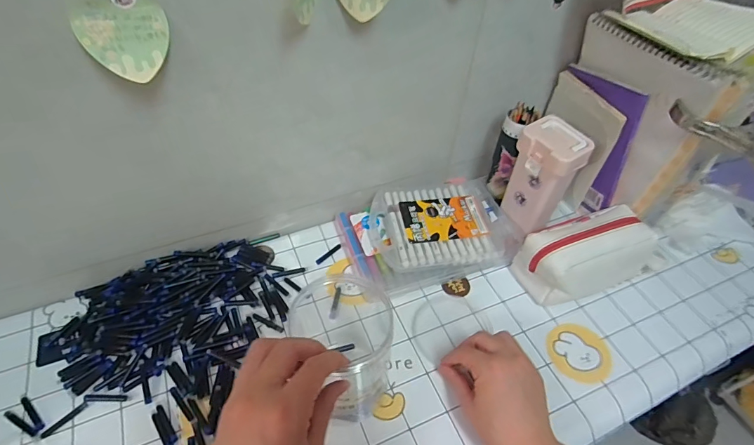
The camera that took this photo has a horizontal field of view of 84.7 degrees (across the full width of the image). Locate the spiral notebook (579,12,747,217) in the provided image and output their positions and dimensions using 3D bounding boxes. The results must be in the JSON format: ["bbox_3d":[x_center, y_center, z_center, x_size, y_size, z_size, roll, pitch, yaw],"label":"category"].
[{"bbox_3d":[0.355,-0.155,0.595,0.032,0.239,0.201,-24,55,-13],"label":"spiral notebook"}]

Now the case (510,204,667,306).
[{"bbox_3d":[0.302,0.043,0.586,0.196,0.088,0.092,-16,53,-18],"label":"case"}]

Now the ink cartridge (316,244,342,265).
[{"bbox_3d":[-0.071,0.046,0.615,0.010,0.004,0.046,38,56,24],"label":"ink cartridge"}]

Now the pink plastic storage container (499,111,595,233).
[{"bbox_3d":[0.234,-0.063,0.603,0.088,0.155,0.072,33,55,22],"label":"pink plastic storage container"}]

